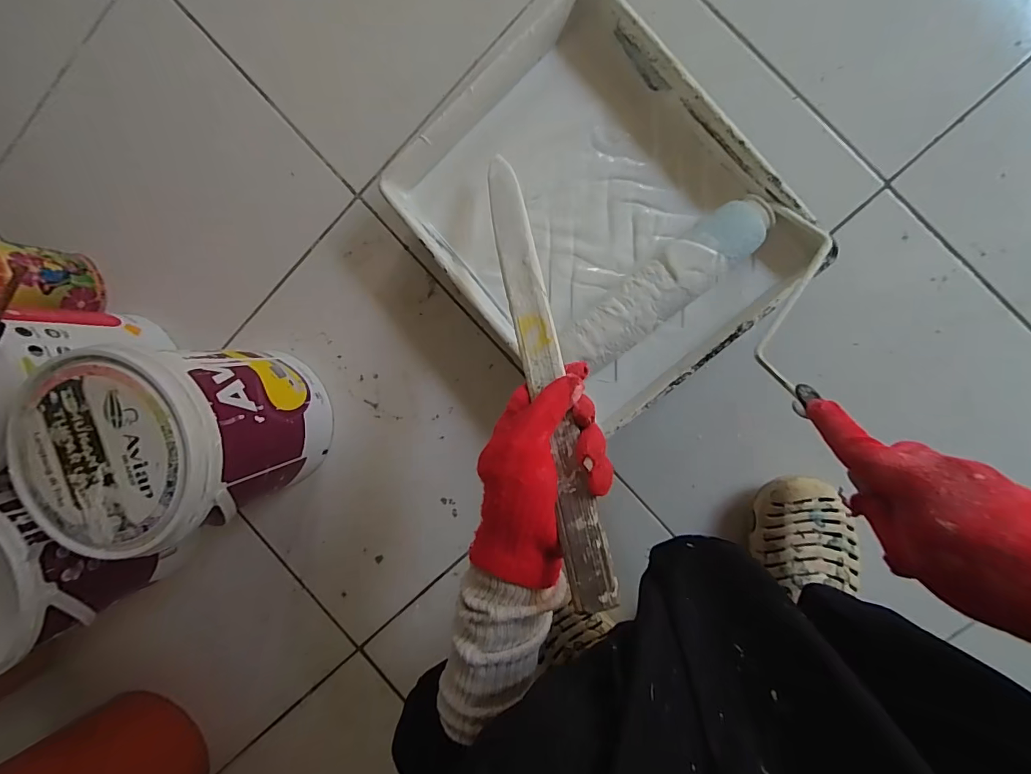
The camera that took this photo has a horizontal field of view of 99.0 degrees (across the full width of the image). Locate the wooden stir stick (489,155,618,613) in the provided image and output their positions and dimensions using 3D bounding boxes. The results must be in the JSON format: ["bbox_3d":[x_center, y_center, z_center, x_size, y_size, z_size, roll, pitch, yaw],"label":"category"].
[{"bbox_3d":[0.015,-0.044,0.335,0.030,0.009,0.384,-16,63,10],"label":"wooden stir stick"}]

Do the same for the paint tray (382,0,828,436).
[{"bbox_3d":[0.077,-0.163,0.451,0.287,0.070,0.356,-39,89,10],"label":"paint tray"}]

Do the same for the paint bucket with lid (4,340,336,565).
[{"bbox_3d":[-0.321,0.047,0.460,0.164,0.209,0.165,1,95,8],"label":"paint bucket with lid"}]

